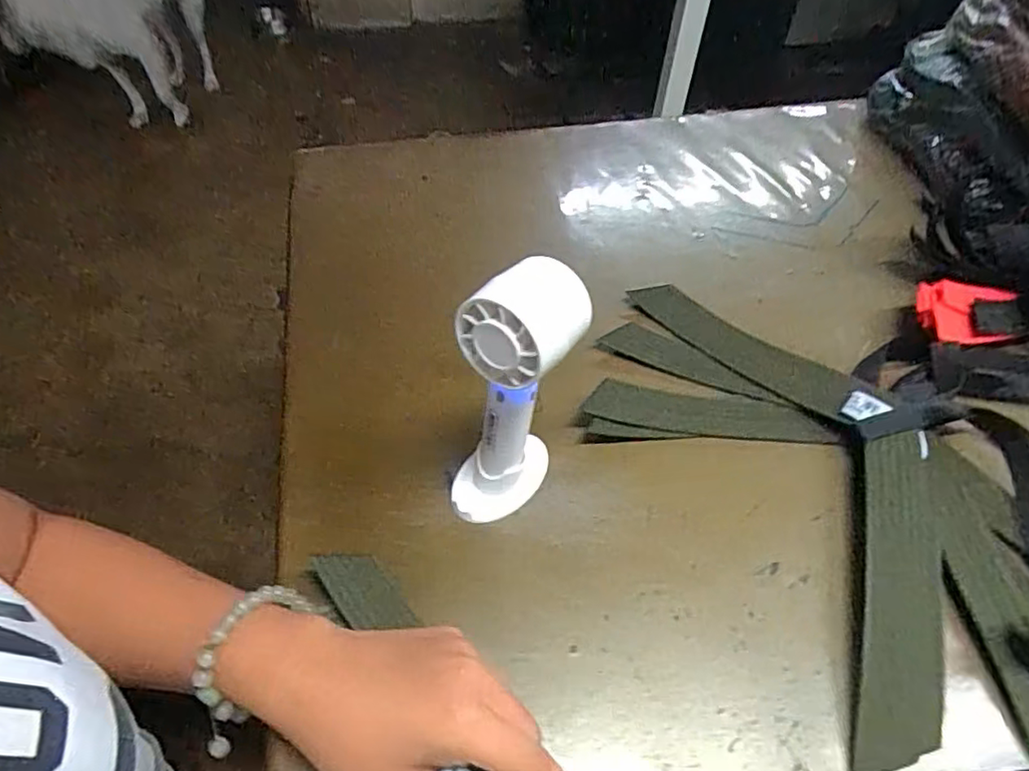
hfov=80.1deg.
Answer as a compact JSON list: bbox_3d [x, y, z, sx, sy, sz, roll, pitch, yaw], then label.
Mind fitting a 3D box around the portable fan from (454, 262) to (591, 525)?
[{"bbox_3d":[-0.004,0.009,0.336,0.068,0.163,0.067,6,51,4],"label":"portable fan"}]

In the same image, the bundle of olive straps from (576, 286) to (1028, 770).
[{"bbox_3d":[0.190,0.058,0.387,0.192,0.025,0.358,-25,56,-20],"label":"bundle of olive straps"}]

